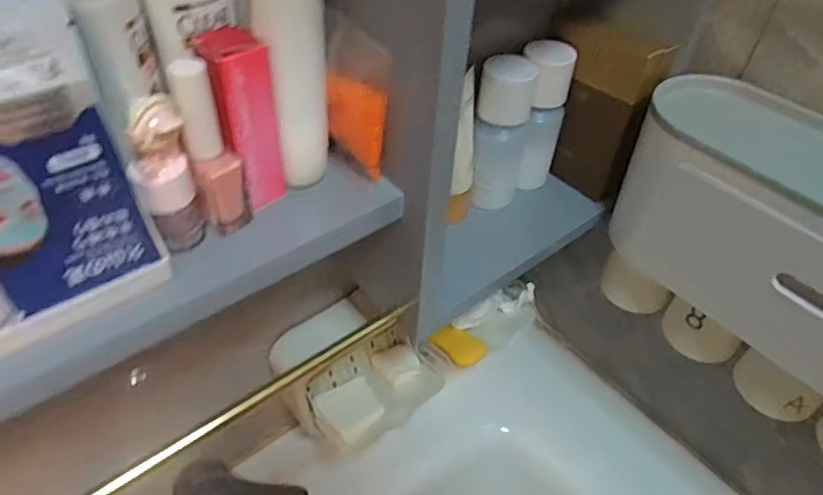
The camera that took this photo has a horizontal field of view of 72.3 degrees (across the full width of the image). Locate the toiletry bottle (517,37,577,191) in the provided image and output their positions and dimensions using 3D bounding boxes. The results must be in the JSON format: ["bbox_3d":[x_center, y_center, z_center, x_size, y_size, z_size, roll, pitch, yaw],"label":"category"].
[{"bbox_3d":[0.106,-0.111,0.487,0.047,0.129,0.036,-28,53,-29],"label":"toiletry bottle"}]

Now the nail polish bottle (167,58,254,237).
[{"bbox_3d":[-0.097,-0.046,0.280,0.024,0.089,0.019,-10,46,-15],"label":"nail polish bottle"}]

